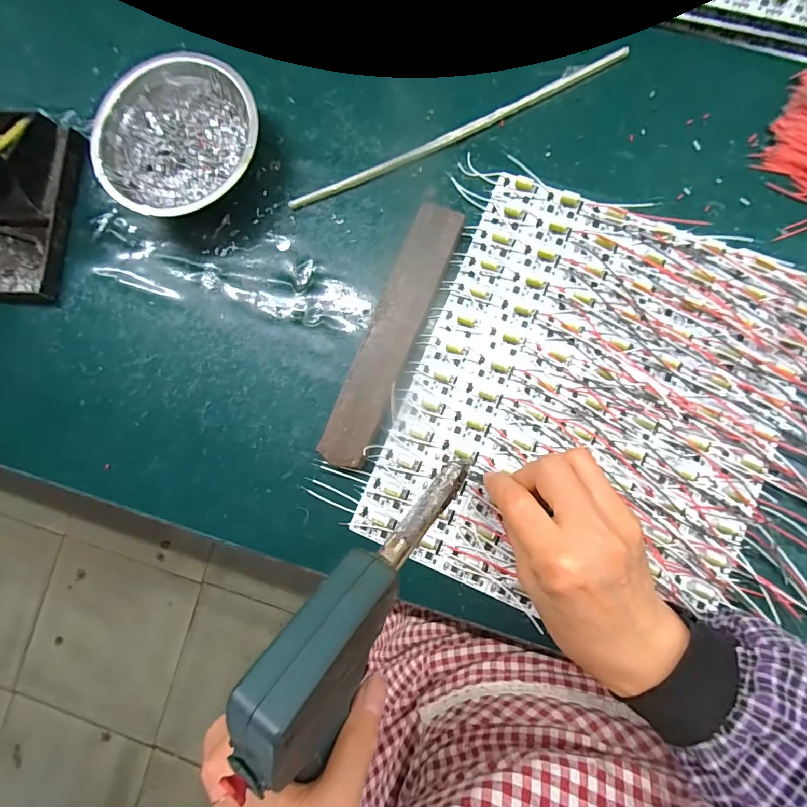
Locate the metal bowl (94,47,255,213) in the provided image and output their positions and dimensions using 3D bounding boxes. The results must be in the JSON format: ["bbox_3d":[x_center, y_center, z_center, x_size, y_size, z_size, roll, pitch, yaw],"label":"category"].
[{"bbox_3d":[-0.170,-0.202,0.327,0.125,0.040,0.120,-1,83,5],"label":"metal bowl"}]

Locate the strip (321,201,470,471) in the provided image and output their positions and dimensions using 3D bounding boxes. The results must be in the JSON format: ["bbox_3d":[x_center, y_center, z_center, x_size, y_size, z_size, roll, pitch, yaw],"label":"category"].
[{"bbox_3d":[-0.008,-0.049,0.305,0.036,0.017,0.195,23,86,7],"label":"strip"}]

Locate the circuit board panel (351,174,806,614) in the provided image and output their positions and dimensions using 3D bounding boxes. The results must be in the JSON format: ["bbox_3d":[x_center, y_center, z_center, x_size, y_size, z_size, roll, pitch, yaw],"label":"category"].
[{"bbox_3d":[0.131,0.002,0.291,0.243,0.009,0.285,22,86,7],"label":"circuit board panel"}]

